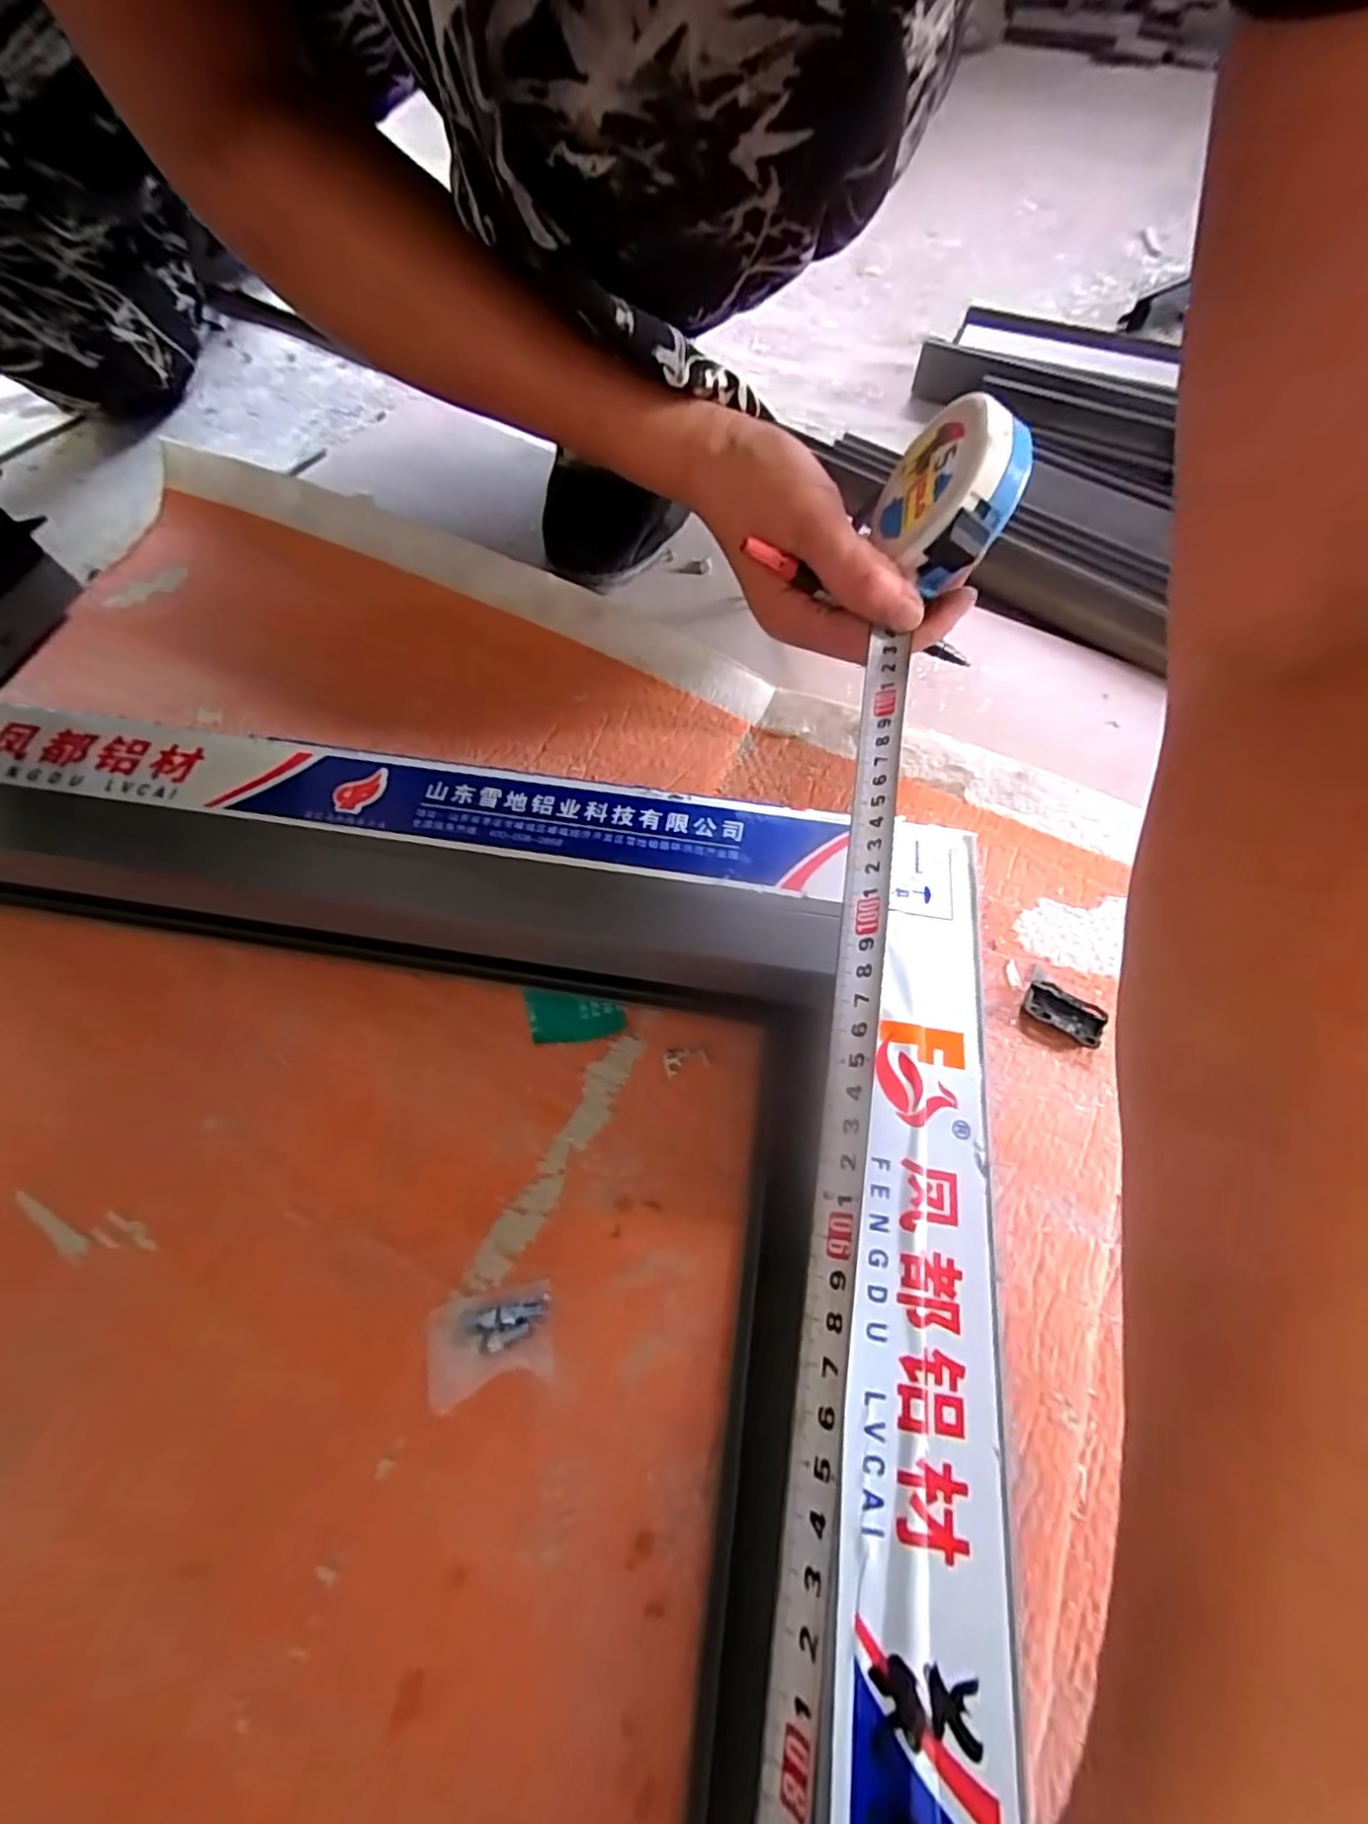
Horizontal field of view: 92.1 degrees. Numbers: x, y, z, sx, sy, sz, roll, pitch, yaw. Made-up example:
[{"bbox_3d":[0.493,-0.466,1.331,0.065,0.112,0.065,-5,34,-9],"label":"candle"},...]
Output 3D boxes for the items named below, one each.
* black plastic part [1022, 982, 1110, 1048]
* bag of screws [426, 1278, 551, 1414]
[{"bbox_3d":[0.166,0.044,0.288,0.032,0.007,0.018,29,67,14],"label":"black plastic part"},{"bbox_3d":[-0.067,0.147,0.226,0.042,0.013,0.029,-11,64,-5],"label":"bag of screws"}]

